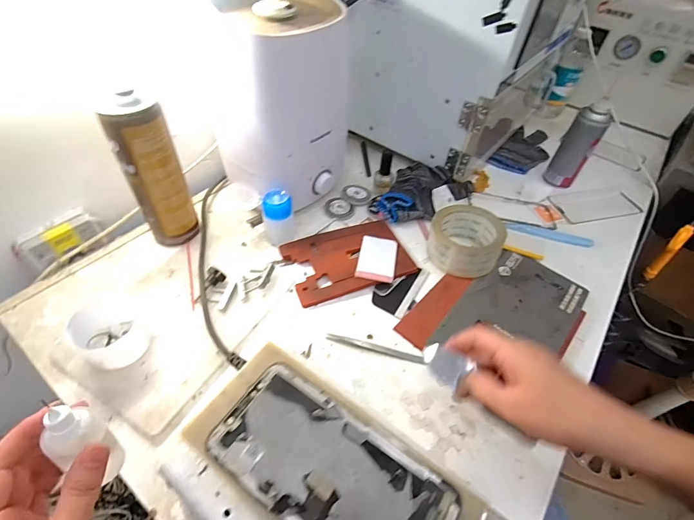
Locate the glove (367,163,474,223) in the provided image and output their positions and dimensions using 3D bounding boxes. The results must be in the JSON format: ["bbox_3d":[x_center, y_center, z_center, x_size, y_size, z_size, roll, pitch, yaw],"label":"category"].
[{"bbox_3d":[0.123,-0.114,0.596,0.117,0.042,0.158,30,52,20],"label":"glove"}]

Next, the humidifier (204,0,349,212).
[{"bbox_3d":[-0.086,-0.211,0.509,0.174,0.254,0.149,-31,58,-29],"label":"humidifier"}]

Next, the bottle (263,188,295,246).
[{"bbox_3d":[-0.095,-0.058,0.509,0.041,0.076,0.033,-7,49,-11],"label":"bottle"}]

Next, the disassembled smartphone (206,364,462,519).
[{"bbox_3d":[-0.010,0.121,0.209,0.138,0.006,0.064,30,52,20],"label":"disassembled smartphone"}]

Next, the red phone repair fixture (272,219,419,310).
[{"bbox_3d":[0.001,-0.003,0.510,0.169,0.016,0.105,-13,51,-16],"label":"red phone repair fixture"}]

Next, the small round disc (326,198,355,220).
[{"bbox_3d":[-0.011,-0.084,0.589,0.047,0.009,0.049,3,48,-3],"label":"small round disc"}]

